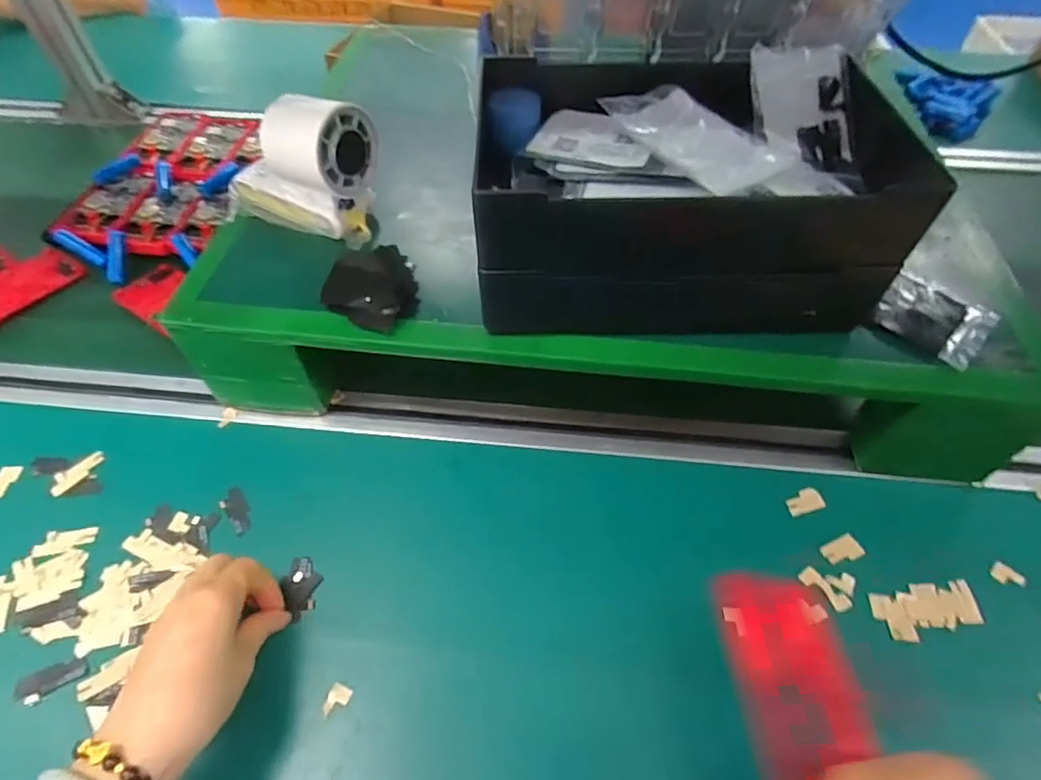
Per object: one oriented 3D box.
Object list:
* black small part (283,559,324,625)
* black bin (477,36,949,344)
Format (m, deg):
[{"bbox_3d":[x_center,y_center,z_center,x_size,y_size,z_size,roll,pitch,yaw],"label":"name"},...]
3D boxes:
[{"bbox_3d":[-0.149,0.134,0.390,0.023,0.006,0.041,1,53,1],"label":"black small part"},{"bbox_3d":[0.113,-0.135,0.399,0.277,0.115,0.172,1,53,0],"label":"black bin"}]

